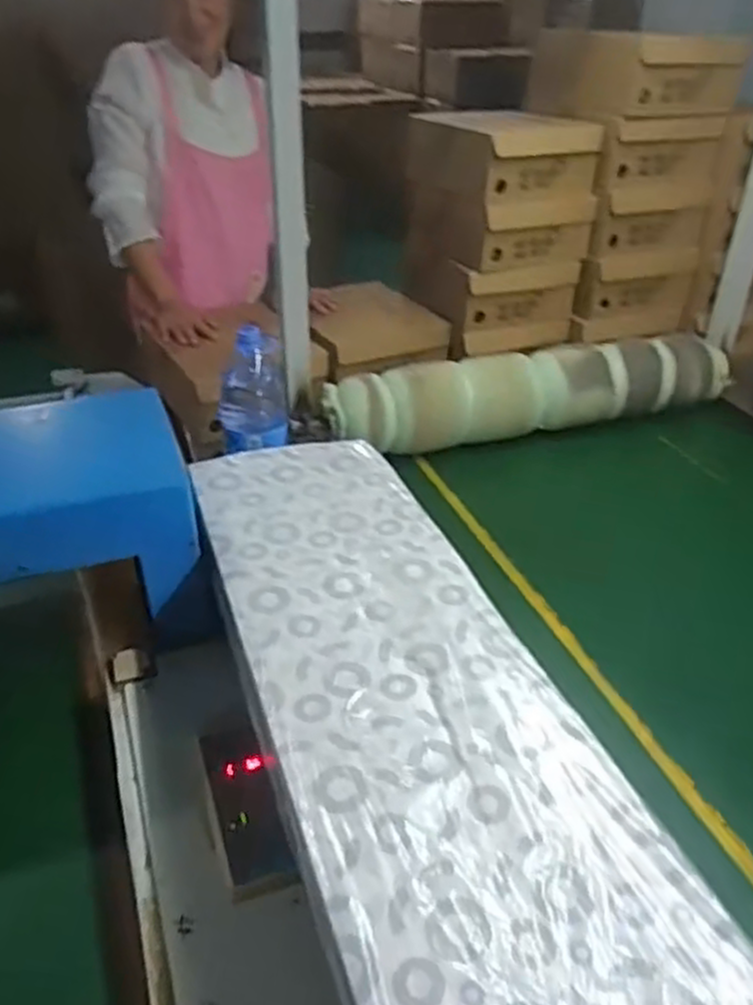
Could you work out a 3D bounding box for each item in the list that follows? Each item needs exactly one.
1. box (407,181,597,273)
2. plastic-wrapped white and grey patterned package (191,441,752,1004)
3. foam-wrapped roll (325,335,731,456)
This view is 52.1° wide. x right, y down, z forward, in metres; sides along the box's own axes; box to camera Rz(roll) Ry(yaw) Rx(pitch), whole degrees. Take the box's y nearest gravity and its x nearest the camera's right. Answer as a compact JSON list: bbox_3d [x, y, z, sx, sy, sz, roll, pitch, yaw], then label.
[{"bbox_3d":[0.235,-0.555,1.504,0.264,0.120,0.272,-11,35,-17],"label":"box"},{"bbox_3d":[0.016,0.168,0.797,0.287,0.032,0.870,-11,36,-17],"label":"plastic-wrapped white and grey patterned package"},{"bbox_3d":[0.304,-0.203,1.411,0.802,0.127,0.102,-9,35,-14],"label":"foam-wrapped roll"}]

